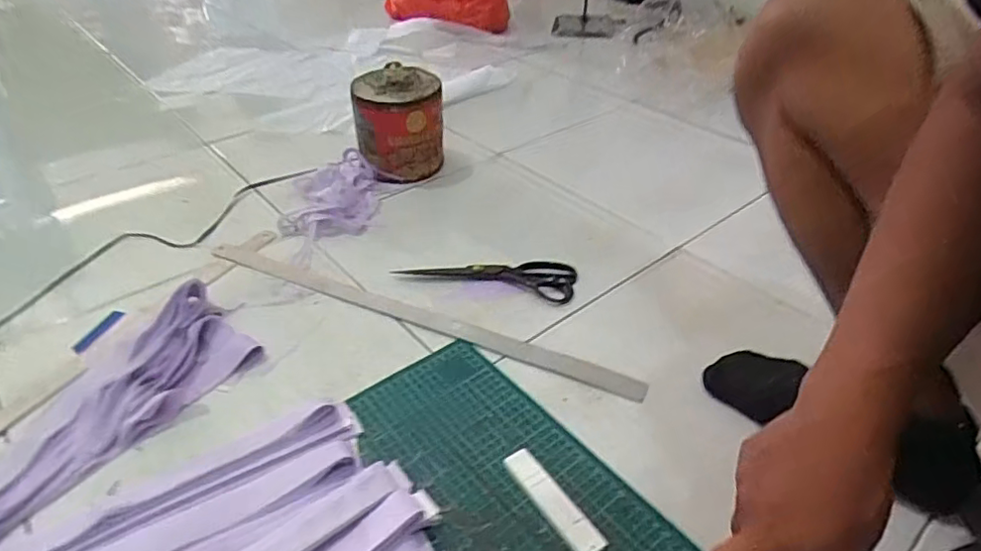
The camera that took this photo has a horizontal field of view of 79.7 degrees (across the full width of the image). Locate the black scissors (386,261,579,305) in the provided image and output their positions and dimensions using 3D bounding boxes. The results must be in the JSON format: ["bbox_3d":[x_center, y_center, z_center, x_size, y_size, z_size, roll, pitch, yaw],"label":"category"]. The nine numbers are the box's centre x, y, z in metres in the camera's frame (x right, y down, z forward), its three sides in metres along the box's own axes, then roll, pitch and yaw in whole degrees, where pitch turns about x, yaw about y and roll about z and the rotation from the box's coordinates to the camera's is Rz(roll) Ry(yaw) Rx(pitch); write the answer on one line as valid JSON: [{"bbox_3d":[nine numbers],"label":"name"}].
[{"bbox_3d":[-0.003,-0.006,0.799,0.233,0.010,0.074,9,39,11],"label":"black scissors"}]

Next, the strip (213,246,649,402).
[{"bbox_3d":[-0.110,0.047,0.748,0.614,0.008,0.026,16,41,19],"label":"strip"}]

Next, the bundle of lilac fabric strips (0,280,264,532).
[{"bbox_3d":[-0.410,0.124,0.622,0.158,0.028,0.310,24,44,27],"label":"bundle of lilac fabric strips"}]

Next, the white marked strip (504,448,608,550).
[{"bbox_3d":[0.058,0.206,0.539,0.028,0.011,0.117,-24,44,-28],"label":"white marked strip"}]

